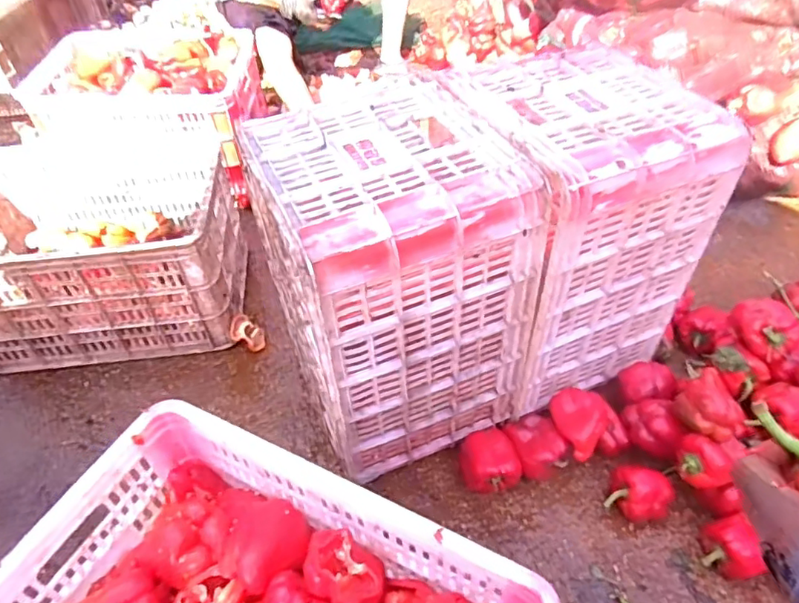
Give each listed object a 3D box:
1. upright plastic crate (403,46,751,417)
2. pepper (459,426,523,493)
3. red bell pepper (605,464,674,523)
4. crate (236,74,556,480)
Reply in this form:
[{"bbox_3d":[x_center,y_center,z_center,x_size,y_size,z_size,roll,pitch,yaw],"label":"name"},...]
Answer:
[{"bbox_3d":[0.259,-0.118,0.902,0.303,0.435,0.312,-19,49,-16],"label":"upright plastic crate"},{"bbox_3d":[0.143,0.260,0.907,0.089,0.076,0.094,-11,47,-9],"label":"pepper"},{"bbox_3d":[0.368,0.297,0.859,0.089,0.076,0.074,29,53,26],"label":"red bell pepper"},{"bbox_3d":[-0.010,-0.014,0.833,0.295,0.459,0.299,-19,49,-16],"label":"crate"}]

